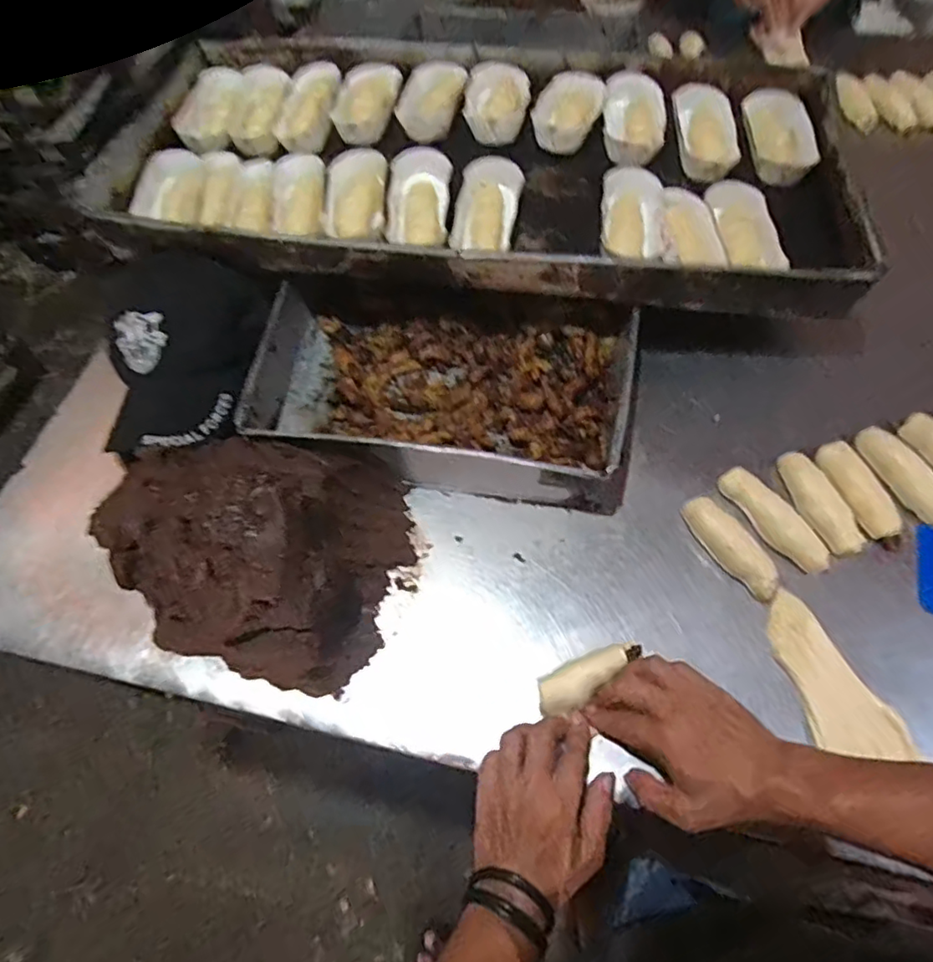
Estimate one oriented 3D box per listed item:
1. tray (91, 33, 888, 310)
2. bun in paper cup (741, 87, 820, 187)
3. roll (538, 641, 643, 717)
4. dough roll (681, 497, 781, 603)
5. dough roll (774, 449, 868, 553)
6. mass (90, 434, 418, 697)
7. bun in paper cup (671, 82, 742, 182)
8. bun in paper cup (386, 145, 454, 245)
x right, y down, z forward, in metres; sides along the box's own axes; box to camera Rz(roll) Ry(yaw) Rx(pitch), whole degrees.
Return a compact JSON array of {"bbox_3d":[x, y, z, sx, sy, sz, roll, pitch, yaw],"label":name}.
[{"bbox_3d":[0.011,-0.381,0.687,0.788,0.060,0.409,6,62,5],"label":"tray"},{"bbox_3d":[0.375,-0.413,0.710,0.071,0.037,0.139,3,62,4],"label":"bun in paper cup"},{"bbox_3d":[0.100,0.157,0.480,0.090,0.032,0.034,-32,64,5],"label":"roll"},{"bbox_3d":[0.236,0.057,0.524,0.033,0.022,0.104,-28,64,-12],"label":"dough roll"},{"bbox_3d":[0.323,0.018,0.538,0.038,0.019,0.102,-18,63,-7],"label":"dough roll"},{"bbox_3d":[-0.187,0.043,0.496,0.245,0.120,0.207,10,63,8],"label":"mass"},{"bbox_3d":[0.294,-0.429,0.721,0.060,0.034,0.130,-8,77,-2],"label":"bun in paper cup"},{"bbox_3d":[-0.050,-0.306,0.639,0.068,0.035,0.119,3,62,4],"label":"bun in paper cup"}]

